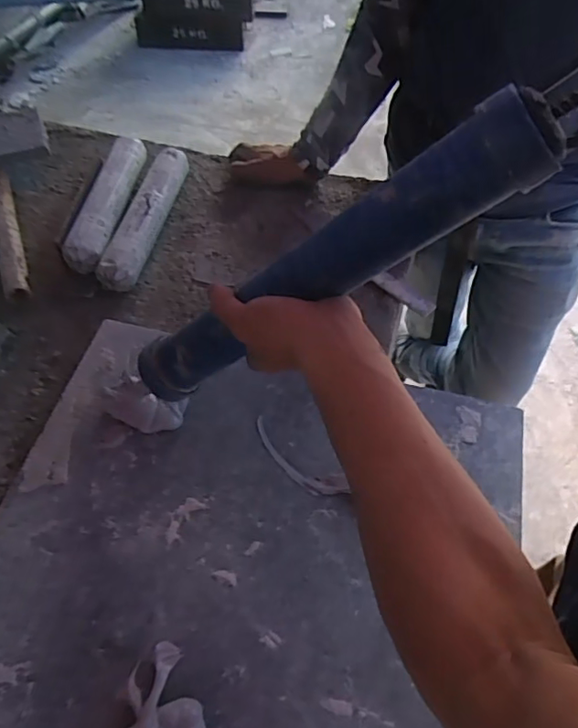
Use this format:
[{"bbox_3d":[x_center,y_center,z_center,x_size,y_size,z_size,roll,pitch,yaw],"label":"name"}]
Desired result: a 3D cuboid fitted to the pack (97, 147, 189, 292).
[{"bbox_3d":[-0.196,-0.209,0.763,0.052,0.046,0.276,9,55,7],"label":"pack"}]

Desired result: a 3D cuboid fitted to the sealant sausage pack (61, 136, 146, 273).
[{"bbox_3d":[-0.254,-0.241,0.780,0.049,0.053,0.275,6,55,4],"label":"sealant sausage pack"}]

